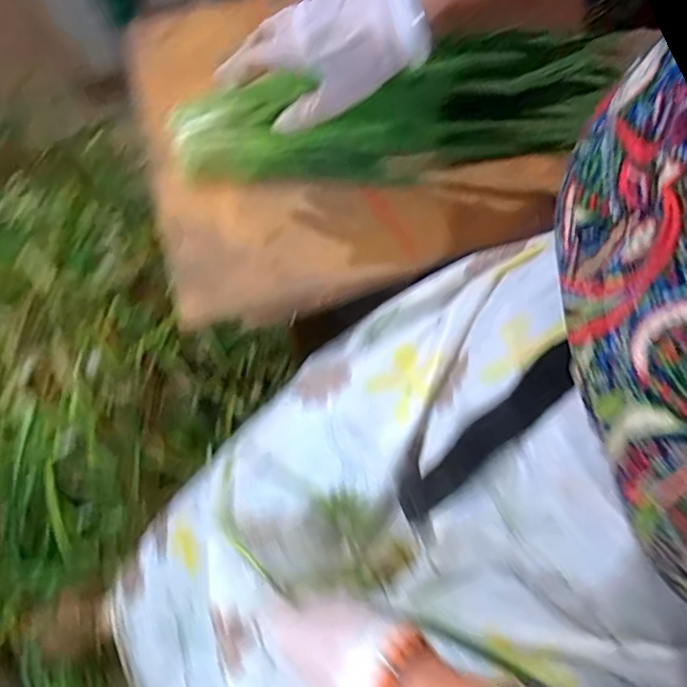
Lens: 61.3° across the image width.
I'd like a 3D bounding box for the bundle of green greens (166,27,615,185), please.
[{"bbox_3d":[0.060,-0.224,0.565,0.438,0.069,0.106,-12,67,-6],"label":"bundle of green greens"}]

